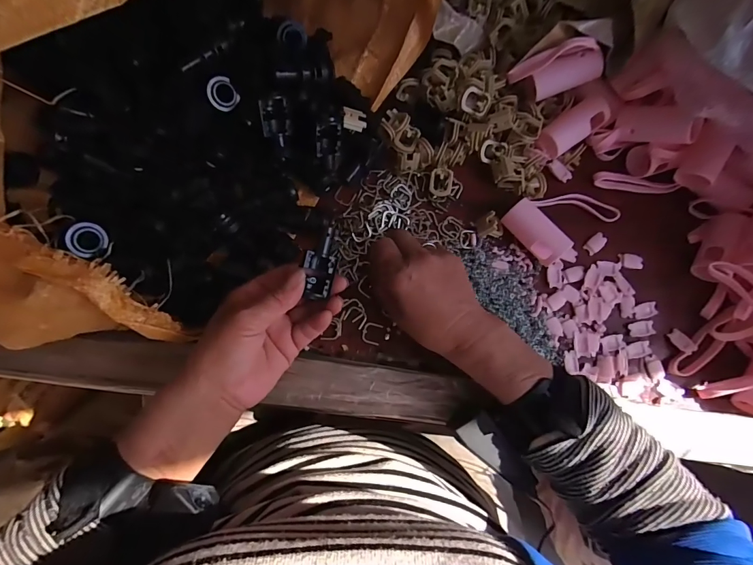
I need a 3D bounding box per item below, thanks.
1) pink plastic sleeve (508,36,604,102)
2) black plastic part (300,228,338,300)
[{"bbox_3d":[0.169,-0.200,0.356,0.074,0.042,0.033,-14,83,-8],"label":"pink plastic sleeve"},{"bbox_3d":[-0.042,-0.014,0.284,0.025,0.010,0.050,10,95,-6],"label":"black plastic part"}]

